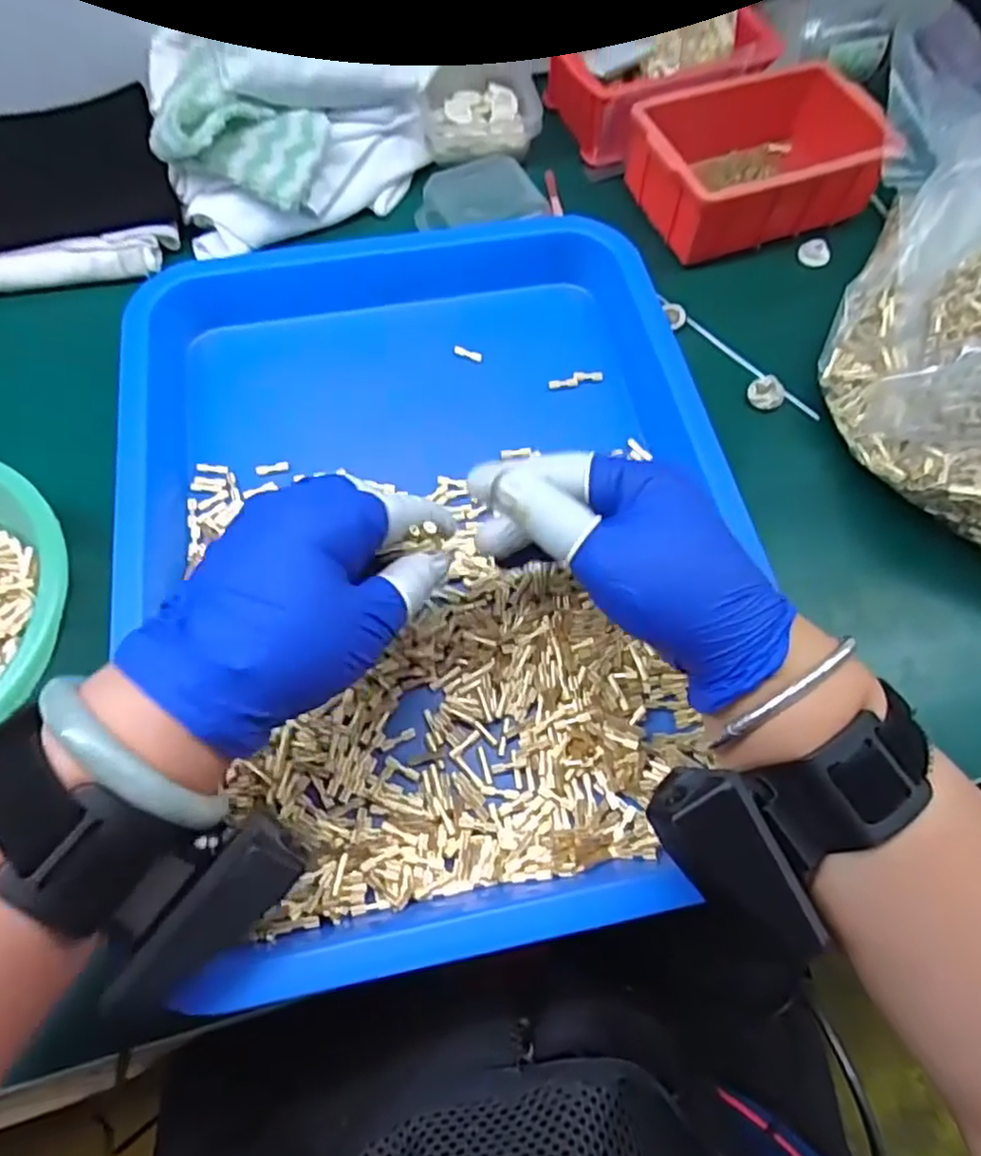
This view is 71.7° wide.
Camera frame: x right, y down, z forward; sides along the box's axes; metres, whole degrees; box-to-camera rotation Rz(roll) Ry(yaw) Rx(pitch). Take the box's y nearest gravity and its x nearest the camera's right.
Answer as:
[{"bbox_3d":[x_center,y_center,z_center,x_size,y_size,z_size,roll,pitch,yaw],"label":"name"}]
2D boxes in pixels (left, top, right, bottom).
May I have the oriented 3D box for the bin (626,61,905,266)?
[{"bbox_3d":[0.165,-0.270,0.446,0.137,0.053,0.116,-22,68,-12],"label":"bin"}]

